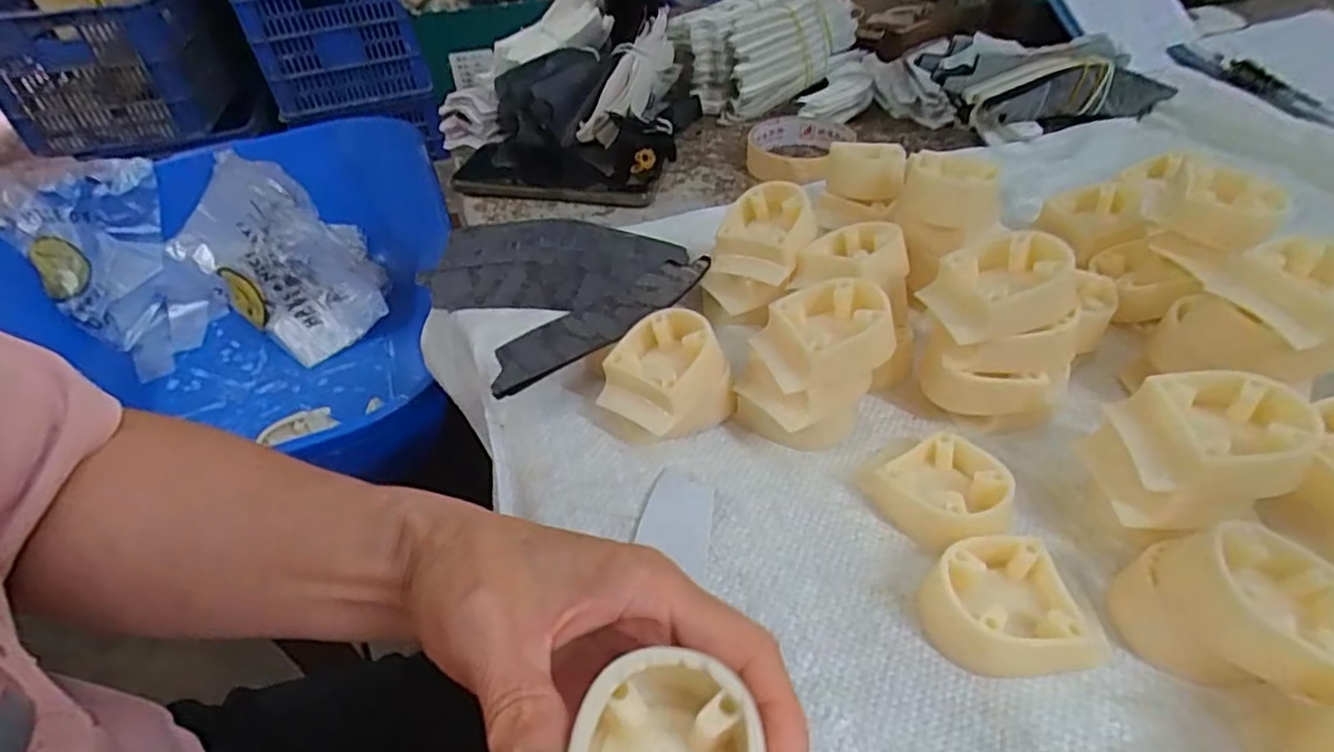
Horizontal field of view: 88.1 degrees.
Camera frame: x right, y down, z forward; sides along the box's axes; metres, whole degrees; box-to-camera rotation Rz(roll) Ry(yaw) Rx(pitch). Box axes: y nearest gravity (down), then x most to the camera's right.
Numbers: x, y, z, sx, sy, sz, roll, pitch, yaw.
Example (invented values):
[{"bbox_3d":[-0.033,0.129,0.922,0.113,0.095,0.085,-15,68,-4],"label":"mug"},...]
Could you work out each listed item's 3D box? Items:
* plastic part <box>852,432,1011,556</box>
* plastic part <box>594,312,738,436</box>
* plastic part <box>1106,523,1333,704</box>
[{"bbox_3d":[0.121,0.049,0.302,0.047,0.024,0.057,-27,47,-22],"label":"plastic part"},{"bbox_3d":[-0.002,0.002,0.342,0.052,0.044,0.055,28,51,31],"label":"plastic part"},{"bbox_3d":[0.200,0.080,0.245,0.063,0.042,0.049,22,48,27],"label":"plastic part"}]

